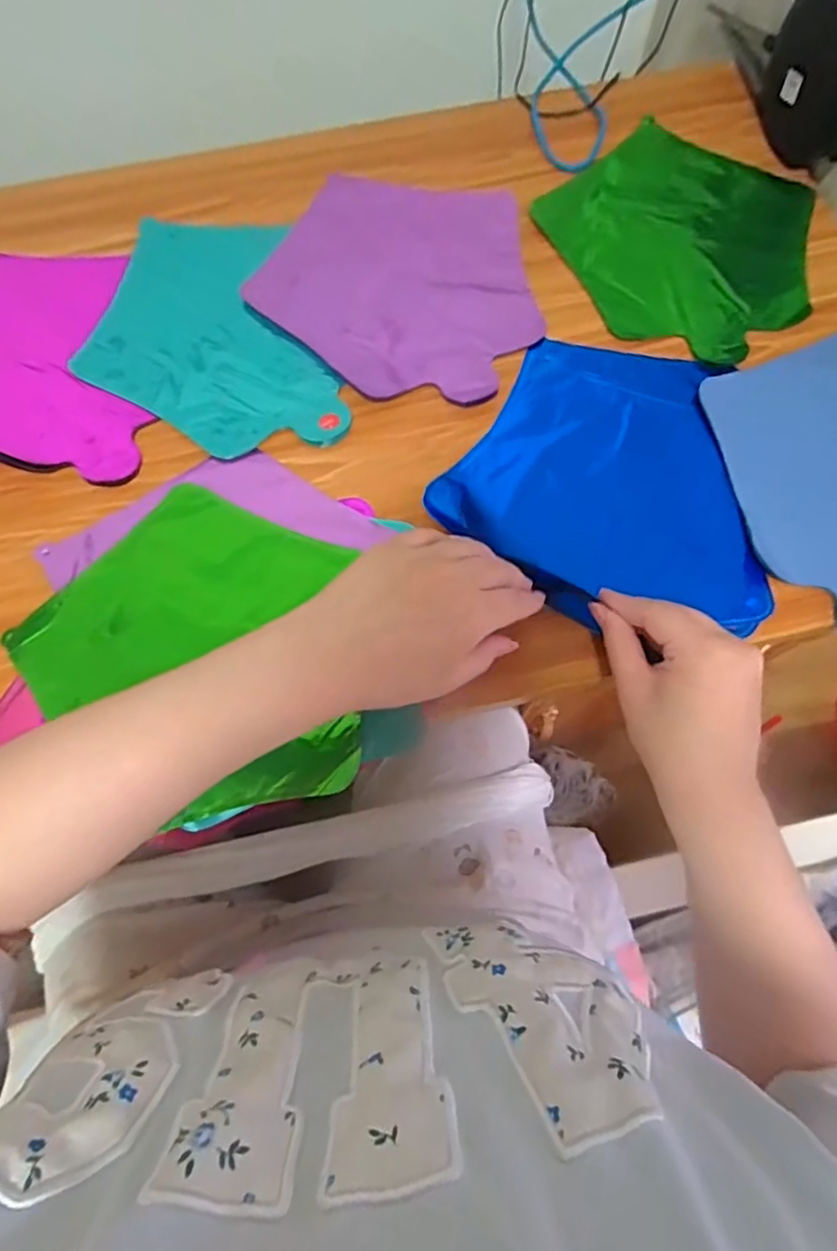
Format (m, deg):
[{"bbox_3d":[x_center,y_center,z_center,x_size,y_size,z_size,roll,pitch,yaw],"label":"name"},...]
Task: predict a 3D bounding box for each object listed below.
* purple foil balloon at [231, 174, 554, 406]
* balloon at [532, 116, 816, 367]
[{"bbox_3d":[-0.015,-0.280,0.516,0.222,0.007,0.211,11,70,5],"label":"purple foil balloon"},{"bbox_3d":[0.230,-0.331,0.534,0.229,0.011,0.217,-43,75,-13],"label":"balloon"}]

